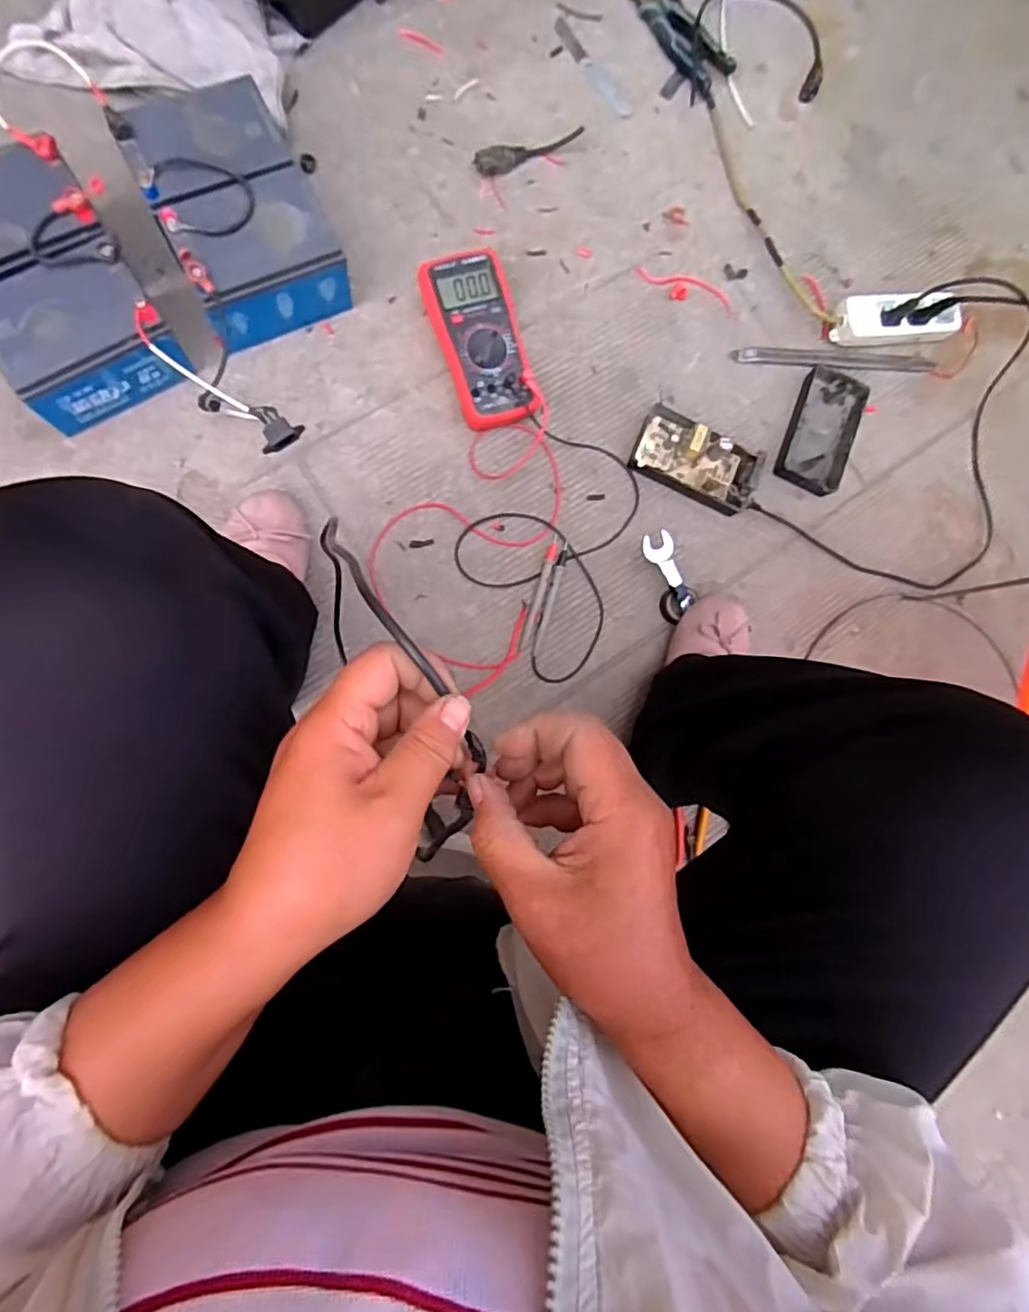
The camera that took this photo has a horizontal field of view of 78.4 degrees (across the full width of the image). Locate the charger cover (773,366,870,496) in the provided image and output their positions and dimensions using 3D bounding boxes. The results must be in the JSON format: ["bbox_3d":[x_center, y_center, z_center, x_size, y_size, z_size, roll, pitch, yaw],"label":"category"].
[{"bbox_3d":[0.389,-0.286,0.801,0.083,0.031,0.160,19,83,-7],"label":"charger cover"}]

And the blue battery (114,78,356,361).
[{"bbox_3d":[-0.288,-0.455,0.666,0.146,0.103,0.204,-29,90,-10],"label":"blue battery"}]

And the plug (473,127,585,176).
[{"bbox_3d":[0.019,-0.619,0.773,0.141,0.024,0.024,-24,89,-10],"label":"plug"}]

